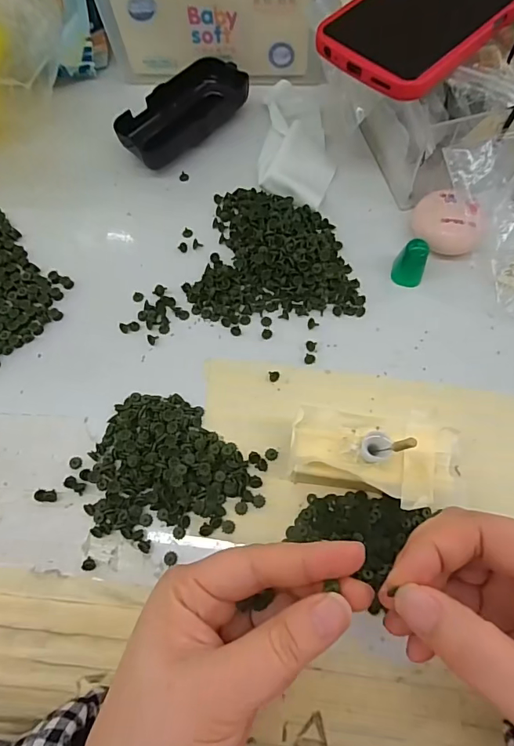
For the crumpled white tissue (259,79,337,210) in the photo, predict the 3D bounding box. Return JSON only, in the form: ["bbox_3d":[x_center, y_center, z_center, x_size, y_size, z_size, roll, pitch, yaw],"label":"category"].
[{"bbox_3d":[0.032,-0.181,0.342,0.054,0.011,0.124,3,69,4],"label":"crumpled white tissue"}]

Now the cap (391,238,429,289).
[{"bbox_3d":[0.102,-0.072,0.288,0.020,0.029,0.016,27,73,12],"label":"cap"}]

